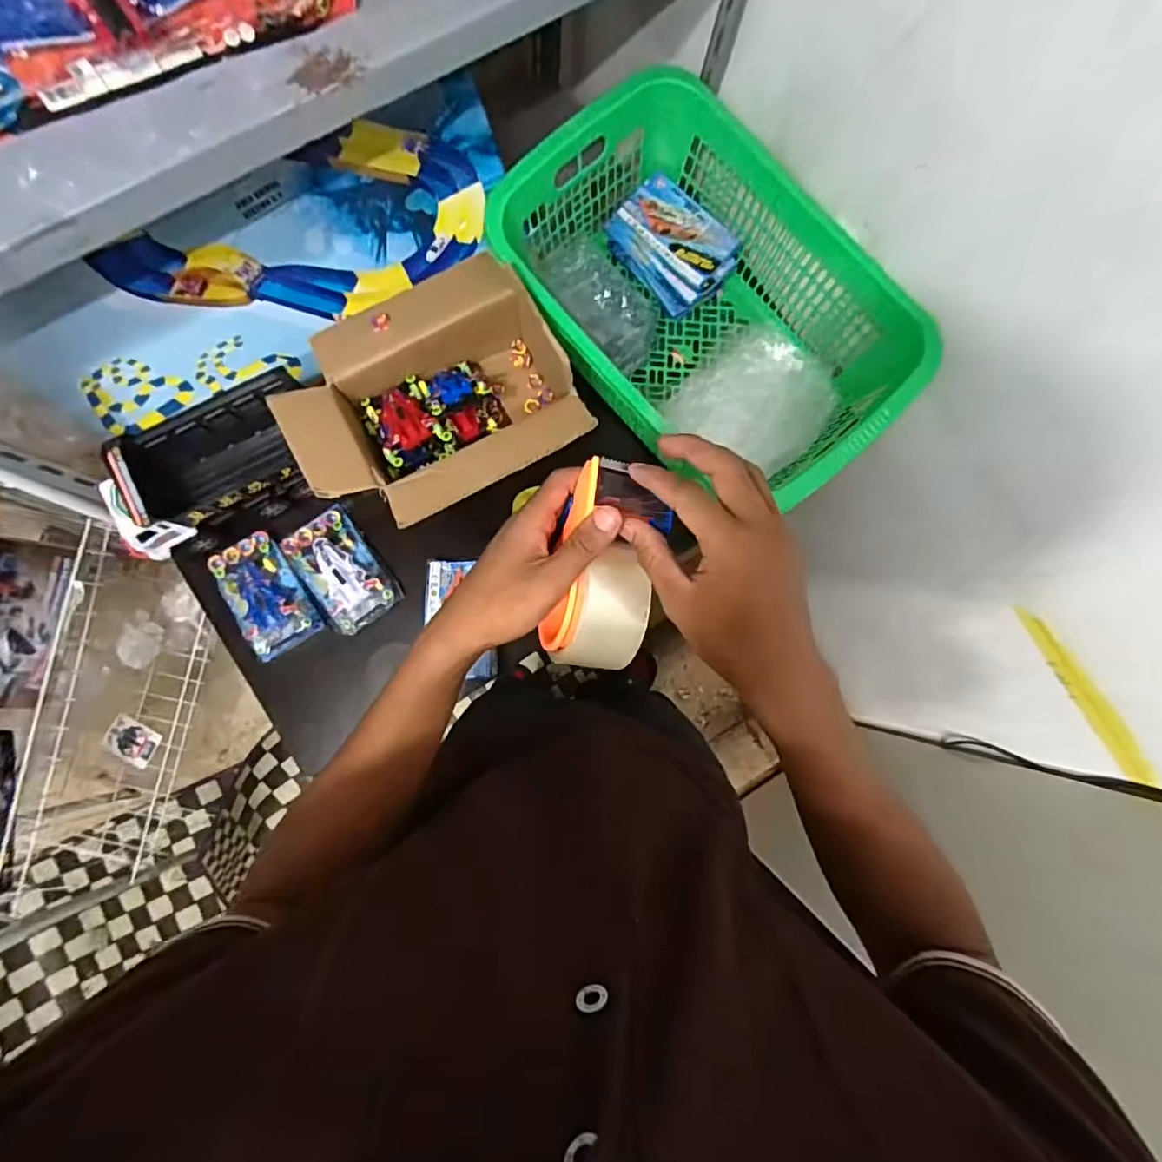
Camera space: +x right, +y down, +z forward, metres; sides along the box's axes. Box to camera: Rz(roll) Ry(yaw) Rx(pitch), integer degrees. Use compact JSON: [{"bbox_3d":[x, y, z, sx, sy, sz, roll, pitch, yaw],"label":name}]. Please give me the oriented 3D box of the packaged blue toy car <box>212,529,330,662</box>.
[{"bbox_3d":[-0.460,0.019,0.823,0.096,0.028,0.173,-29,86,-4],"label":"packaged blue toy car"}]

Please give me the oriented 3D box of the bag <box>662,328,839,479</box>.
[{"bbox_3d":[0.265,-0.281,0.853,0.207,0.054,0.215,30,85,1],"label":"bag"}]

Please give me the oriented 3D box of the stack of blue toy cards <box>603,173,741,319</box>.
[{"bbox_3d":[0.137,-0.509,0.865,0.131,0.060,0.184,-44,87,-5],"label":"stack of blue toy cards"}]

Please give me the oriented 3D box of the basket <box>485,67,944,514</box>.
[{"bbox_3d":[0.169,-0.369,0.802,0.399,0.197,0.549,-35,86,-4],"label":"basket"}]

